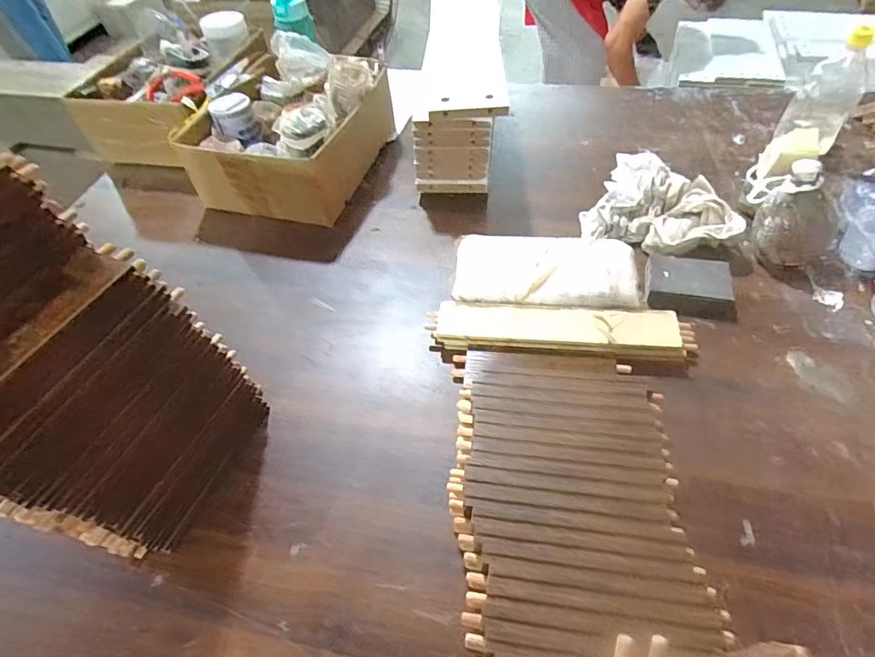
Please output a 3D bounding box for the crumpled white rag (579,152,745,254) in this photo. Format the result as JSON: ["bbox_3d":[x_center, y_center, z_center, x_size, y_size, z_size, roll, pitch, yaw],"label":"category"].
[{"bbox_3d":[0.320,-0.190,0.723,0.203,0.053,0.201,4,53,8],"label":"crumpled white rag"}]

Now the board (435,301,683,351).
[{"bbox_3d":[0.144,-0.005,0.596,0.283,0.011,0.052,3,59,8],"label":"board"}]

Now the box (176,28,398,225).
[{"bbox_3d":[-0.240,-0.321,0.797,0.239,0.159,0.295,14,55,15],"label":"box"}]

